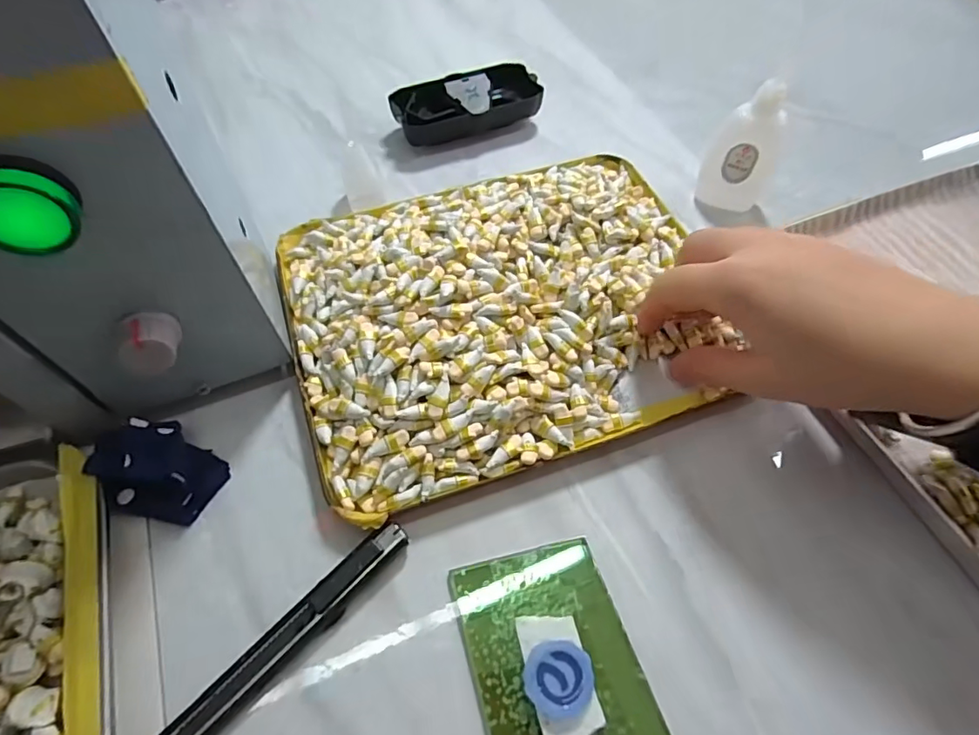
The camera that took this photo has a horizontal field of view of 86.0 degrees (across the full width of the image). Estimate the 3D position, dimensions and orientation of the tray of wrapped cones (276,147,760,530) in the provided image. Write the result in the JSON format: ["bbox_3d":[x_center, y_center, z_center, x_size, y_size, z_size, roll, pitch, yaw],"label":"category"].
[{"bbox_3d":[0.012,-0.043,0.298,0.238,0.039,0.193,-19,60,-10],"label":"tray of wrapped cones"}]

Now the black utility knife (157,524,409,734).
[{"bbox_3d":[-0.087,0.115,0.219,0.130,0.009,0.015,-40,65,-21],"label":"black utility knife"}]

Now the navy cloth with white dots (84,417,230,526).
[{"bbox_3d":[-0.161,0.048,0.250,0.053,0.030,0.042,21,61,14],"label":"navy cloth with white dots"}]

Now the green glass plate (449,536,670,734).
[{"bbox_3d":[0.028,0.127,0.212,0.066,0.009,0.104,-16,59,-8],"label":"green glass plate"}]

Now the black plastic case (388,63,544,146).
[{"bbox_3d":[-0.018,-0.201,0.405,0.110,0.032,0.045,-19,59,-9],"label":"black plastic case"}]

